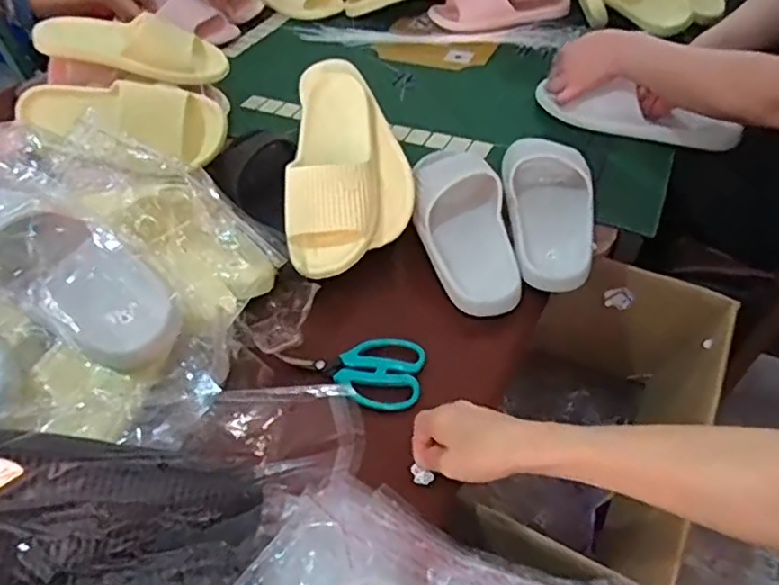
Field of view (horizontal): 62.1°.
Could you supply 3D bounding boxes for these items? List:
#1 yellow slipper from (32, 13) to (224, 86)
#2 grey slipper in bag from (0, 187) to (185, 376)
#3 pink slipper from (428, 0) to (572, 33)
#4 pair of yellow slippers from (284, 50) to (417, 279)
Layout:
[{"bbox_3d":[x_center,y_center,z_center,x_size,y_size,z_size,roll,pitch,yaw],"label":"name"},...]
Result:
[{"bbox_3d":[-0.361,-0.343,0.897,0.260,0.073,0.071,4,45,-12],"label":"yellow slipper"},{"bbox_3d":[-0.286,-0.024,0.554,0.234,0.059,0.095,33,53,5],"label":"grey slipper in bag"},{"bbox_3d":[0.203,-0.521,1.176,0.241,0.068,0.085,-3,46,0],"label":"pink slipper"},{"bbox_3d":[-0.050,-0.151,0.776,0.148,0.095,0.282,3,73,-14],"label":"pair of yellow slippers"}]

